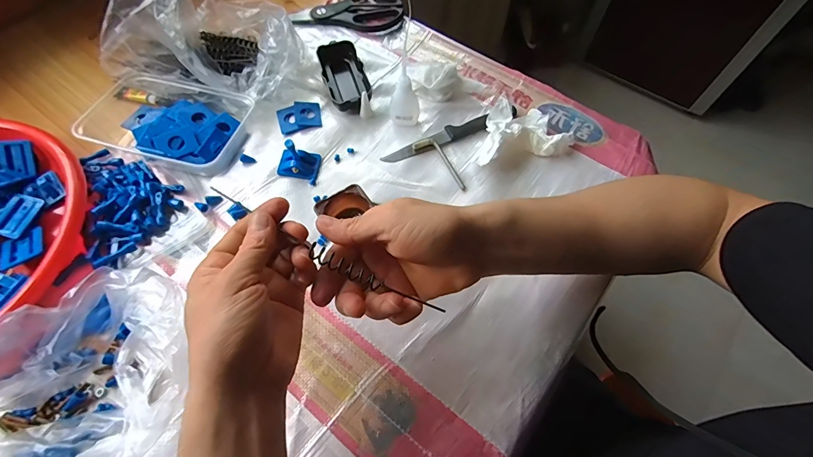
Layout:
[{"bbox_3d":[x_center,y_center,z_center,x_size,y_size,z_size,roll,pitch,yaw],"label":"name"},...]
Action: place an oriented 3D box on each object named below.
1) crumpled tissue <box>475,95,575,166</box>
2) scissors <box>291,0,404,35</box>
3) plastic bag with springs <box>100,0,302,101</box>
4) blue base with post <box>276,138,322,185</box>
[{"bbox_3d":[0.130,-0.113,0.443,0.115,0.038,0.066,-13,62,-8],"label":"crumpled tissue"},{"bbox_3d":[-0.081,-0.321,0.567,0.168,0.018,0.071,7,61,3],"label":"scissors"},{"bbox_3d":[-0.234,-0.245,0.452,0.209,0.142,0.165,20,63,10],"label":"plastic bag with springs"},{"bbox_3d":[-0.121,-0.082,0.422,0.045,0.042,0.038,14,62,7],"label":"blue base with post"}]

